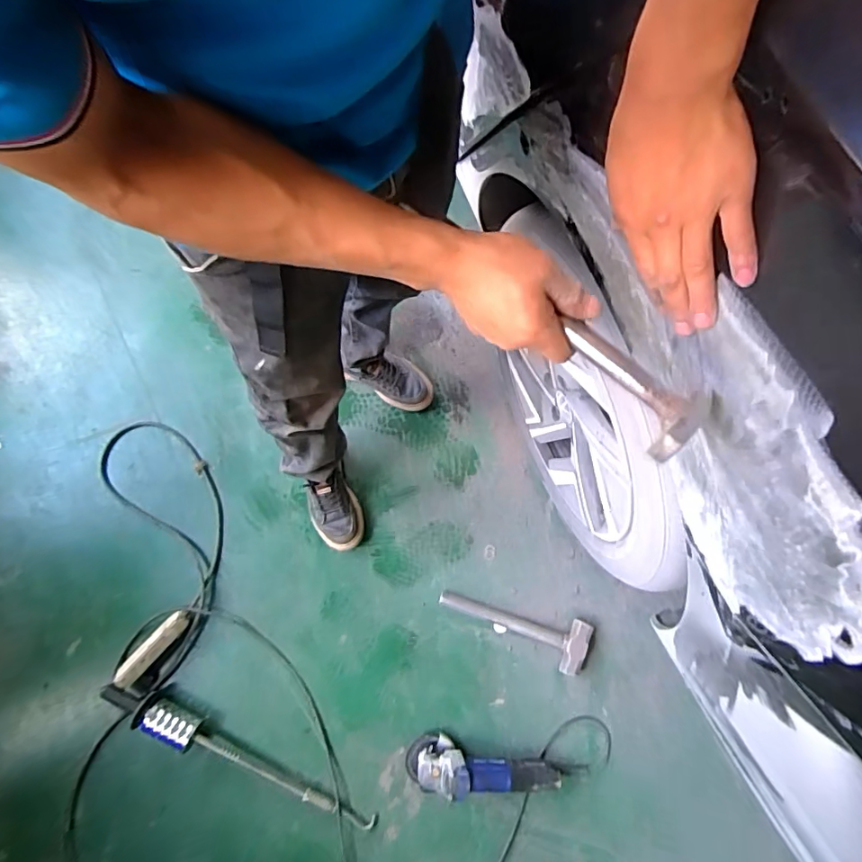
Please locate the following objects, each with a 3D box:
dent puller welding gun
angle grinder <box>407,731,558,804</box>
[{"bbox_3d":[-0.373,0.609,1.016,0.587,0.056,0.207,38,82,9],"label":"dent puller welding gun"},{"bbox_3d":[0.098,0.641,1.001,0.292,0.099,0.090,-2,78,1],"label":"angle grinder"}]

